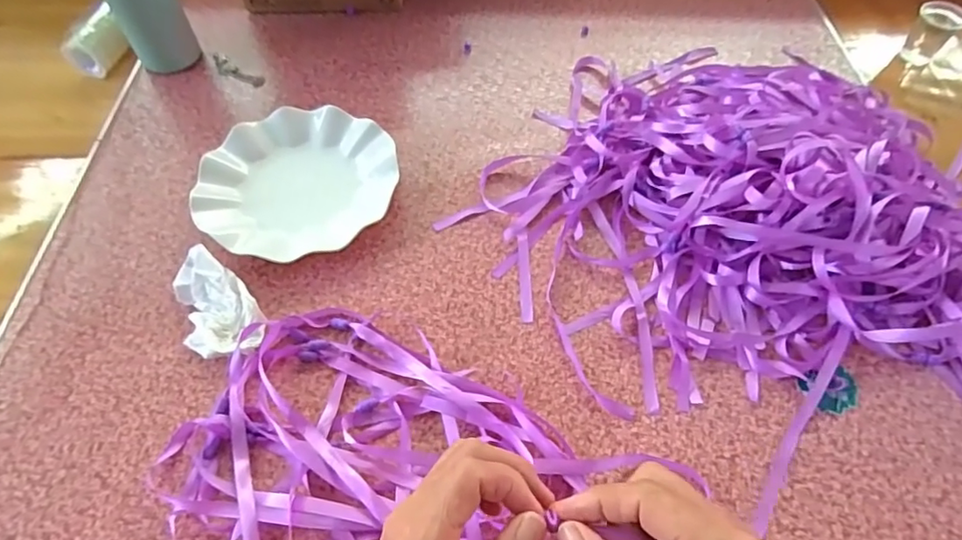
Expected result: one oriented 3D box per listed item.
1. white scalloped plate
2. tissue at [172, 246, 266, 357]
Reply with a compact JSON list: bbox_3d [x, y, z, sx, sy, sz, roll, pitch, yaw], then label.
[{"bbox_3d":[-0.176,-0.087,0.527,0.181,0.024,0.166,1,56,-1],"label":"white scalloped plate"},{"bbox_3d":[-0.223,0.029,0.453,0.057,0.029,0.099,-32,63,-20],"label":"tissue"}]

